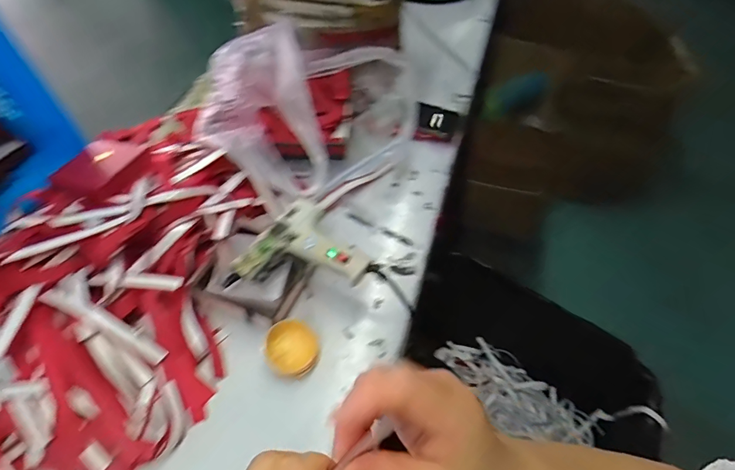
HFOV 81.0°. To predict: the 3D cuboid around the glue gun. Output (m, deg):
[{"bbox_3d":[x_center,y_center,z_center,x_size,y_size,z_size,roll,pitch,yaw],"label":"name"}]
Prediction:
[{"bbox_3d":[-0.073,0.034,0.456,0.117,0.049,0.113,-37,63,-26],"label":"glue gun"}]

